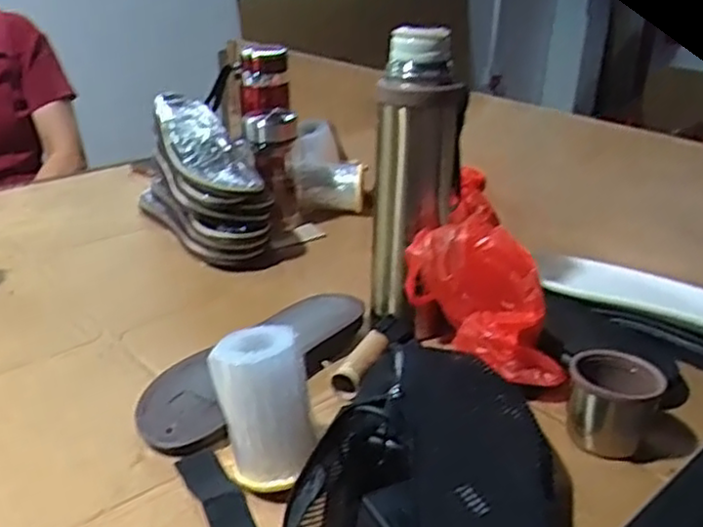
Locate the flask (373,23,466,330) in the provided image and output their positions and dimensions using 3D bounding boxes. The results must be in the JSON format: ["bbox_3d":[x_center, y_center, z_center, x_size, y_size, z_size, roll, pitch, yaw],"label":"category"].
[{"bbox_3d":[0.064,-0.082,0.696,0.071,0.275,0.073,24,34,38],"label":"flask"}]

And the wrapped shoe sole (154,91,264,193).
[{"bbox_3d":[-0.199,-0.165,0.920,0.099,0.028,0.257,-11,42,-25],"label":"wrapped shoe sole"}]

